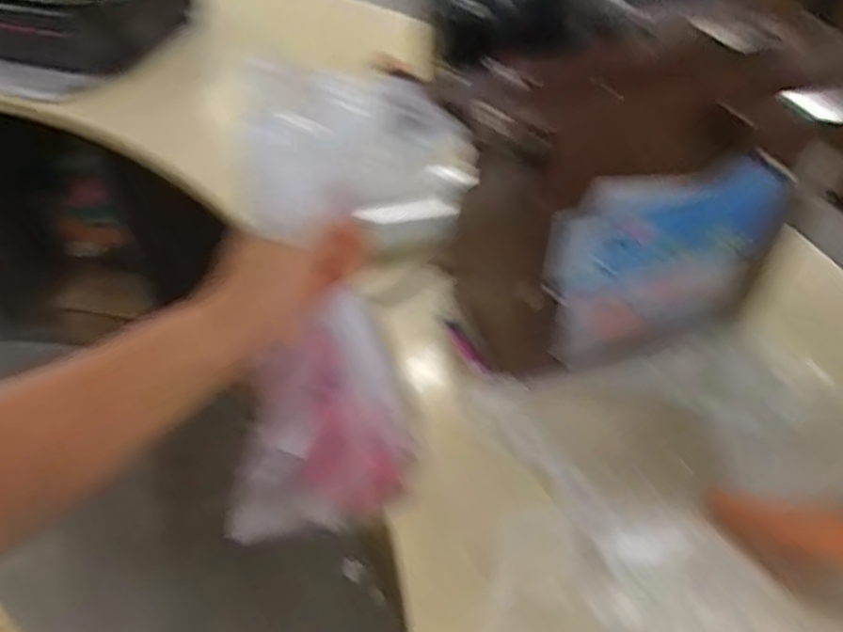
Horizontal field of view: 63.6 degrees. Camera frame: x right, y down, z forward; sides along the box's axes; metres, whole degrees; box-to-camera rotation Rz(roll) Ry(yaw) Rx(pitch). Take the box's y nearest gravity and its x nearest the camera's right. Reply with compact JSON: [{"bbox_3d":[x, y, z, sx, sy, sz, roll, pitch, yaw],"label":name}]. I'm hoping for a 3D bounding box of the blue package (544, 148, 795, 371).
[{"bbox_3d":[0.245,-0.042,0.696,0.242,0.253,0.026,-9,47,-9],"label":"blue package"}]

